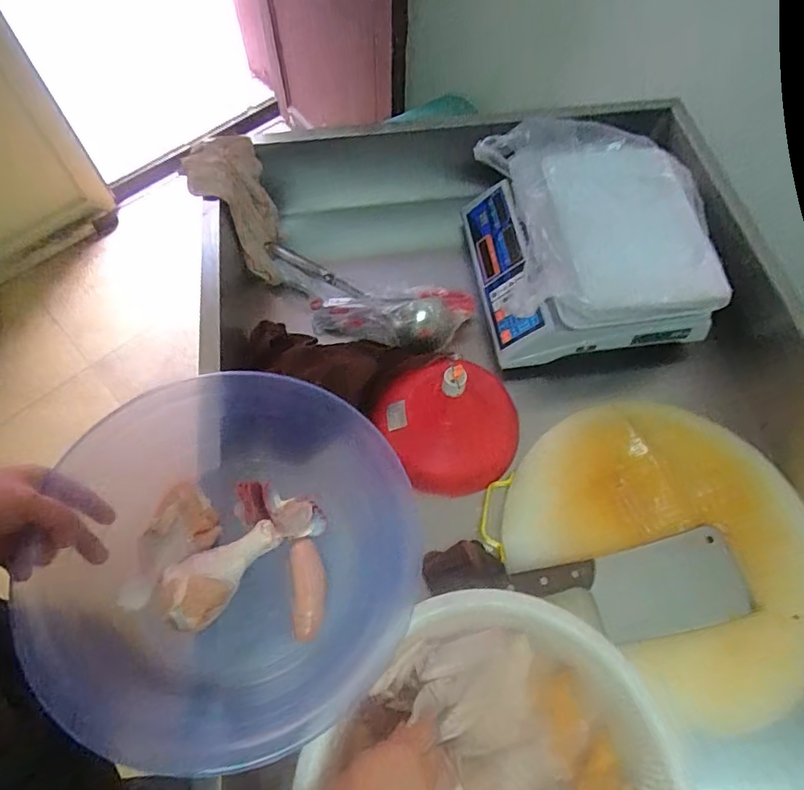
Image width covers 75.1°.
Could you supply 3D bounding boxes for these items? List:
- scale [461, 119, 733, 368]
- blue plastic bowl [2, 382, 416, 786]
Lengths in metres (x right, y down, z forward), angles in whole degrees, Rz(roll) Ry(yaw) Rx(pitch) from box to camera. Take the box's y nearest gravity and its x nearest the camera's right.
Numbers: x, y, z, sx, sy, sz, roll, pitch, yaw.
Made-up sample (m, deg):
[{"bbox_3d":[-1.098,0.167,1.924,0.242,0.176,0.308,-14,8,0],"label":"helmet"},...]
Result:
[{"bbox_3d":[0.248,-0.206,0.713,0.261,0.167,0.268,-5,64,-4],"label":"scale"},{"bbox_3d":[-0.153,0.147,0.482,0.278,0.137,0.300,0,64,-1],"label":"blue plastic bowl"}]

